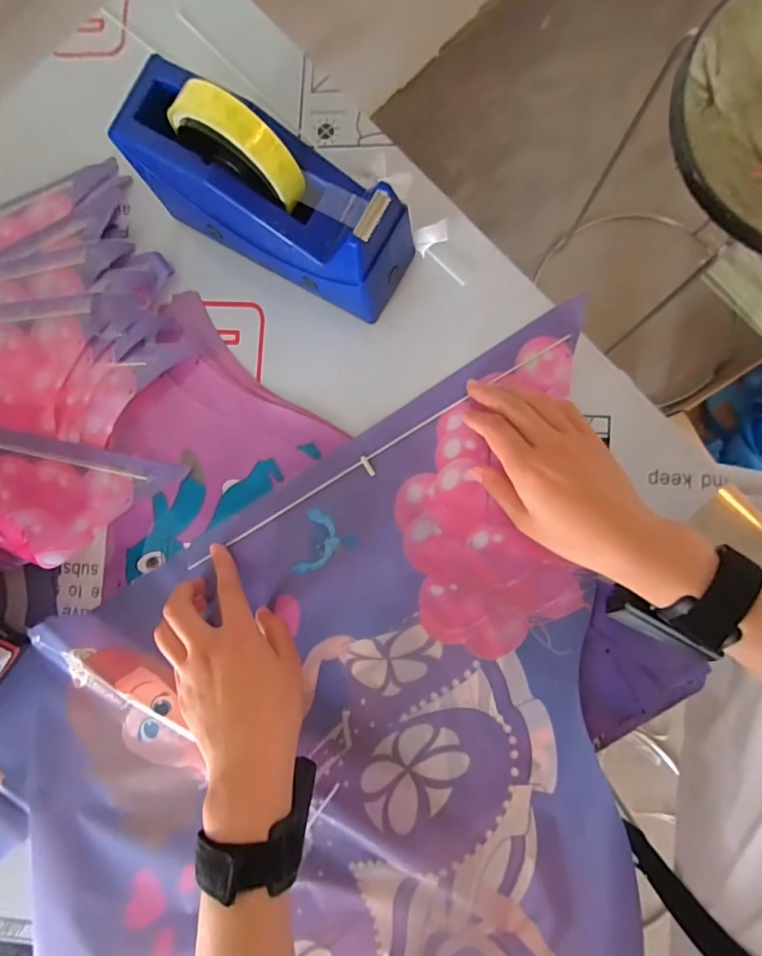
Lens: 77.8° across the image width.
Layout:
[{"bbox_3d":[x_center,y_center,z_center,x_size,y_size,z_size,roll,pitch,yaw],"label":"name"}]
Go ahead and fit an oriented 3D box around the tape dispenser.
[{"bbox_3d":[-0.080,-0.201,0.341,0.196,0.126,0.069,30,89,6],"label":"tape dispenser"}]

